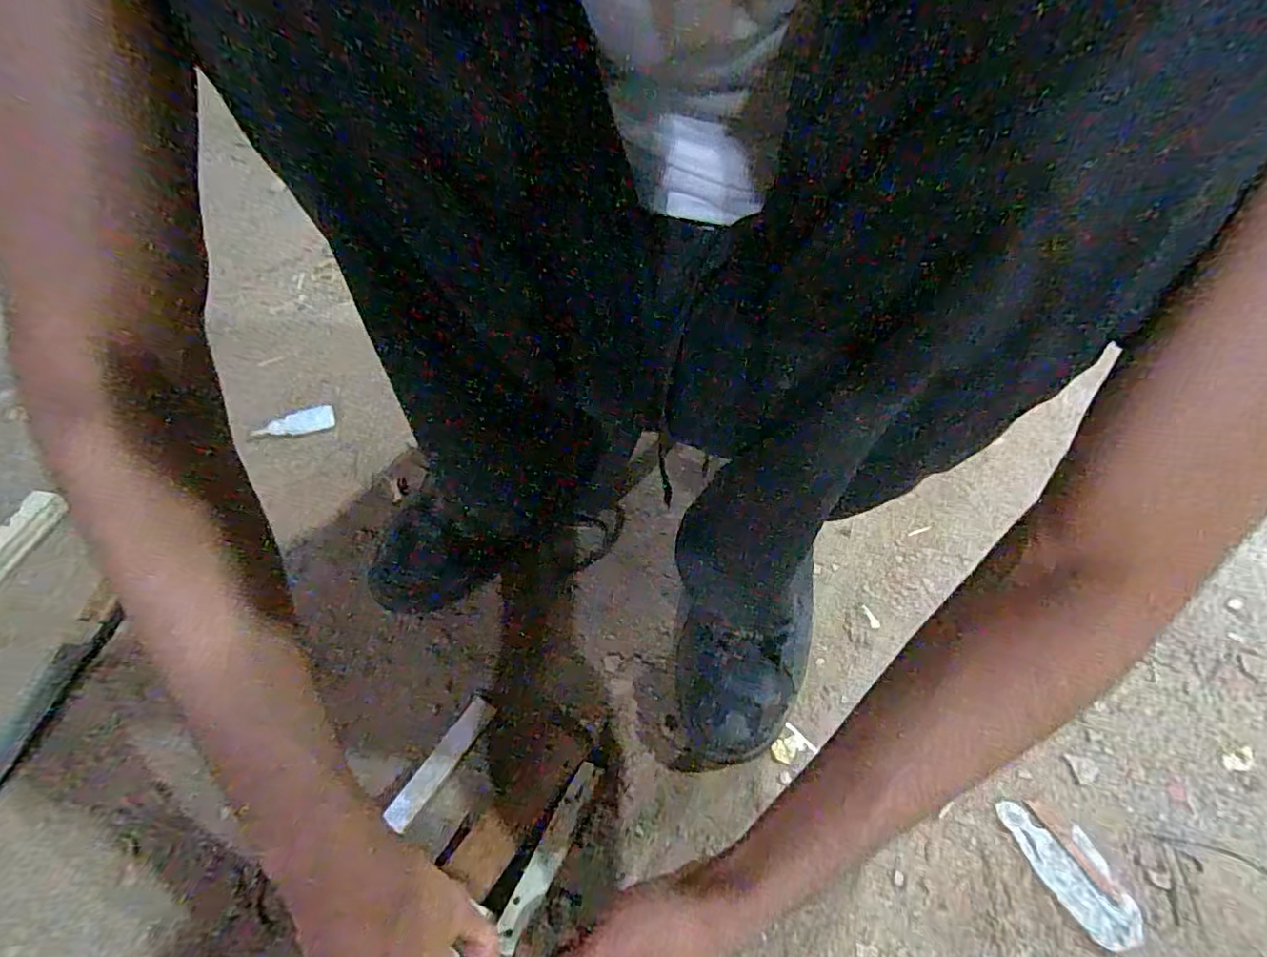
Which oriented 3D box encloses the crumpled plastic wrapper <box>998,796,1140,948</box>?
[{"bbox_3d":[0.324,0.285,0.422,0.052,0.006,0.100,-17,56,-18],"label":"crumpled plastic wrapper"}]

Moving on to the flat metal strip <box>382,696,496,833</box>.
[{"bbox_3d":[-0.142,0.208,0.425,0.020,0.008,0.101,25,40,14],"label":"flat metal strip"}]

